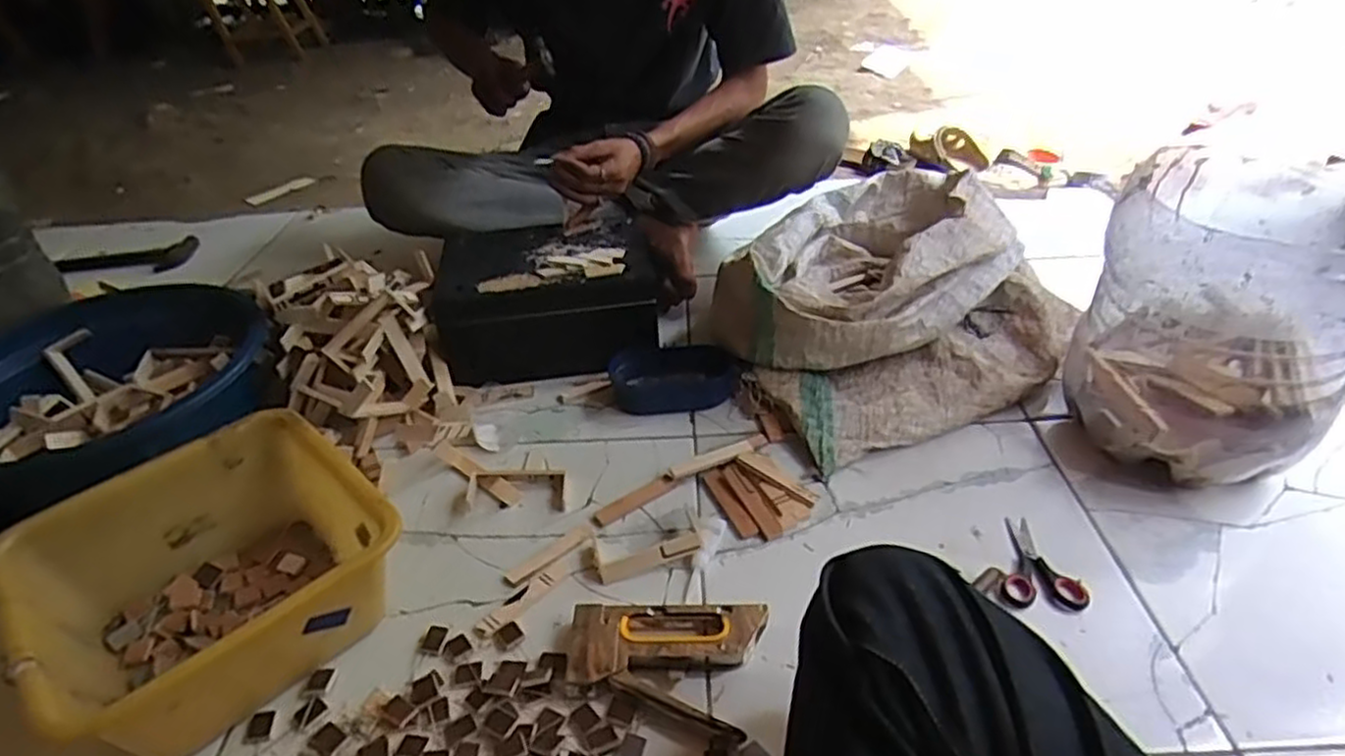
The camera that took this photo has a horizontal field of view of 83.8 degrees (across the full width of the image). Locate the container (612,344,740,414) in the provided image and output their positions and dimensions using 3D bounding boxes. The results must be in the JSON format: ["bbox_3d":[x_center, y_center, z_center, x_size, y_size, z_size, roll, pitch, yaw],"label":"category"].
[{"bbox_3d":[0.002,-0.001,0.939,0.160,0.048,0.076,-2,34,1],"label":"container"}]

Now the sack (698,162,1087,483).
[{"bbox_3d":[0.261,-0.115,0.974,0.404,0.192,0.389,-19,38,-22],"label":"sack"}]

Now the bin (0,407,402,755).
[{"bbox_3d":[-0.404,0.176,0.665,0.256,0.129,0.244,-30,43,-34],"label":"bin"}]

